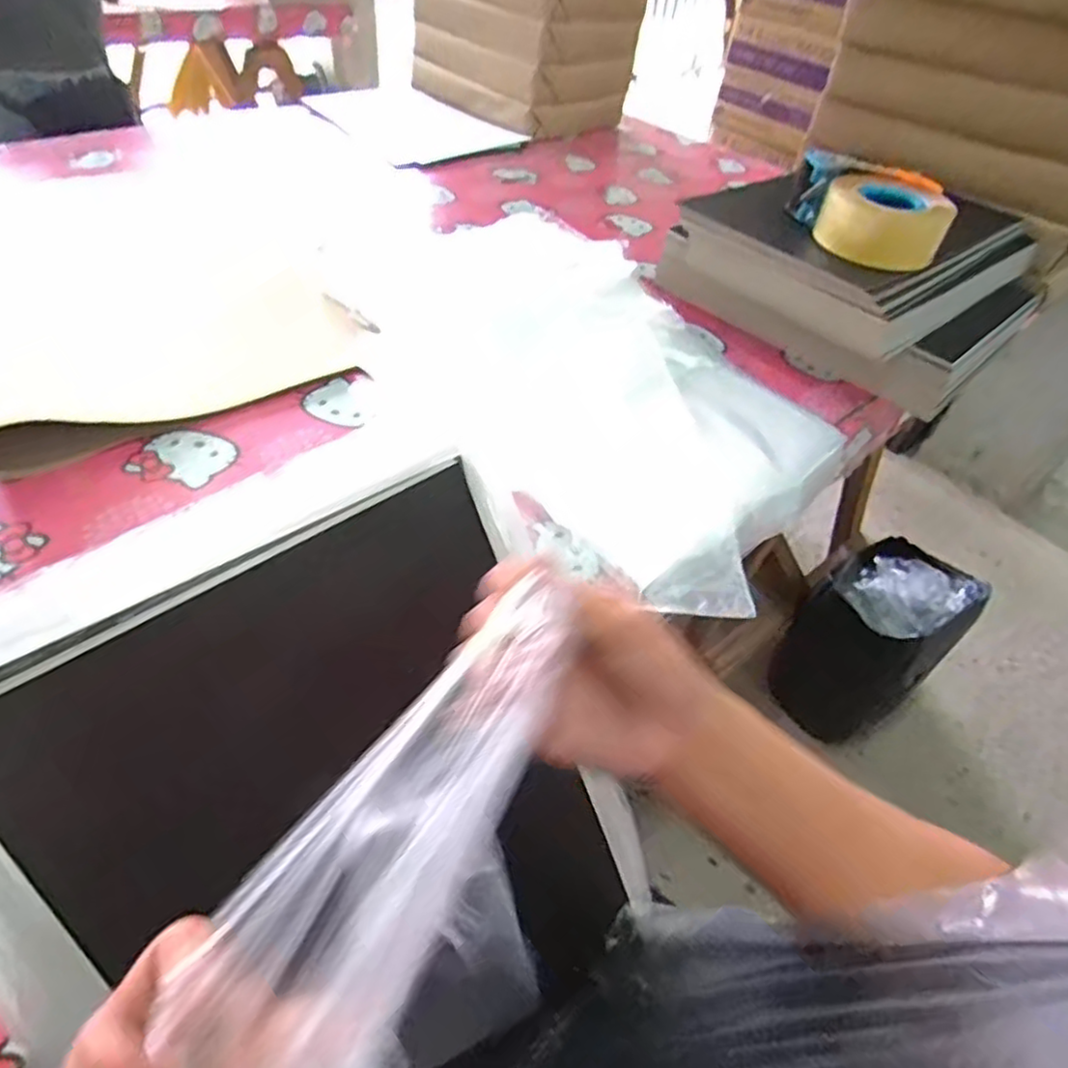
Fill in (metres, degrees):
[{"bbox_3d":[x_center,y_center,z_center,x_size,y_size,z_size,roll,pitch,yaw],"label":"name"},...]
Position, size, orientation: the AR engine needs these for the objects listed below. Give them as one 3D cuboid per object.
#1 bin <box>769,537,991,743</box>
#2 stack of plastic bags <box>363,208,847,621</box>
[{"bbox_3d":[0.661,0.212,1.356,0.291,0.359,0.231,-27,54,-29],"label":"bin"},{"bbox_3d":[0.046,-0.187,0.730,0.351,0.030,0.612,-23,54,-26],"label":"stack of plastic bags"}]

